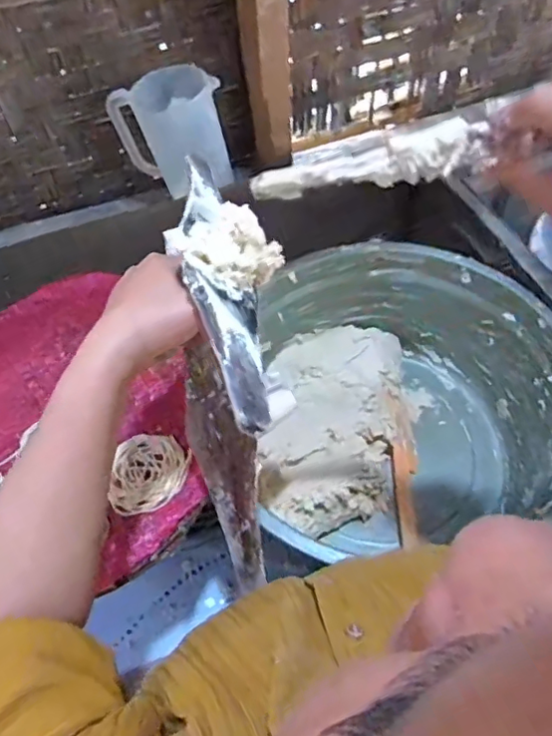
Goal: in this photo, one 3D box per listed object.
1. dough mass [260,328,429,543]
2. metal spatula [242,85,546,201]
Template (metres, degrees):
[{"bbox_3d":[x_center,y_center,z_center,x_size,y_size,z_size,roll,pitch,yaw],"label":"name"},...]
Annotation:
[{"bbox_3d":[0.068,0.068,0.737,0.204,0.074,0.307,20,59,16],"label":"dough mass"},{"bbox_3d":[0.061,-0.118,0.331,0.152,0.029,0.022,-7,54,18],"label":"metal spatula"}]

